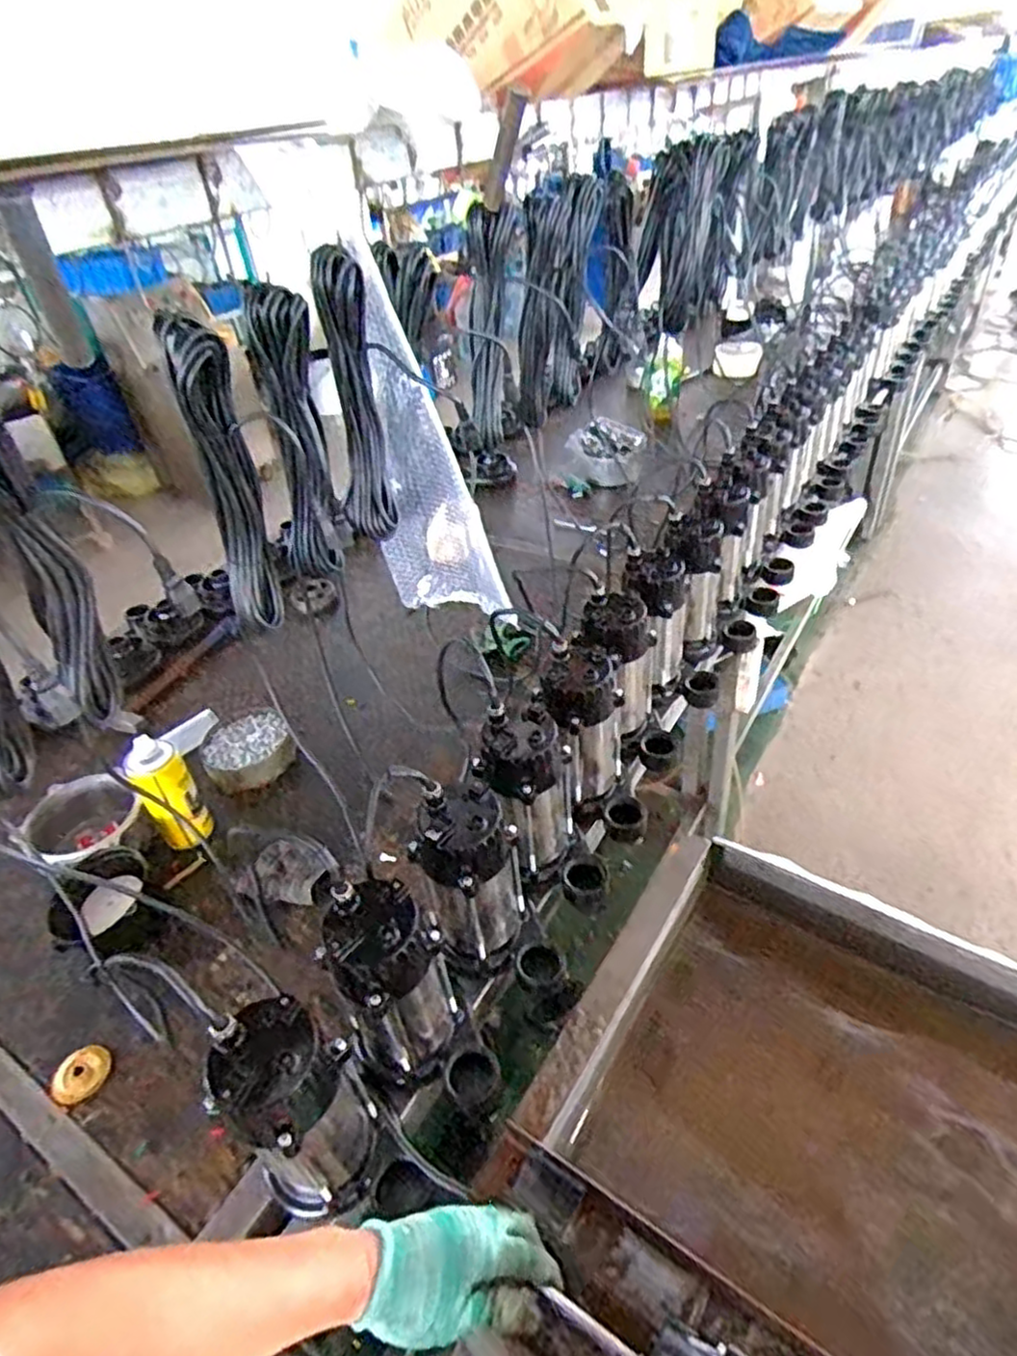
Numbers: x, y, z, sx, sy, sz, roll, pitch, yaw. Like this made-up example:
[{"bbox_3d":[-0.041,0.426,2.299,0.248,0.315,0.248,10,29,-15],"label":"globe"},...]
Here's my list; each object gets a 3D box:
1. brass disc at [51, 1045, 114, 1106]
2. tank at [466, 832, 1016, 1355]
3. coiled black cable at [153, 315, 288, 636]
[{"bbox_3d":[-0.464,0.432,0.771,0.051,0.015,0.058,16,45,26],"label":"brass disc"},{"bbox_3d":[0.402,0.544,0.653,0.750,0.228,0.590,21,47,30],"label":"tank"},{"bbox_3d":[-0.322,-0.223,0.821,0.073,0.347,0.061,-8,39,-1],"label":"coiled black cable"}]

